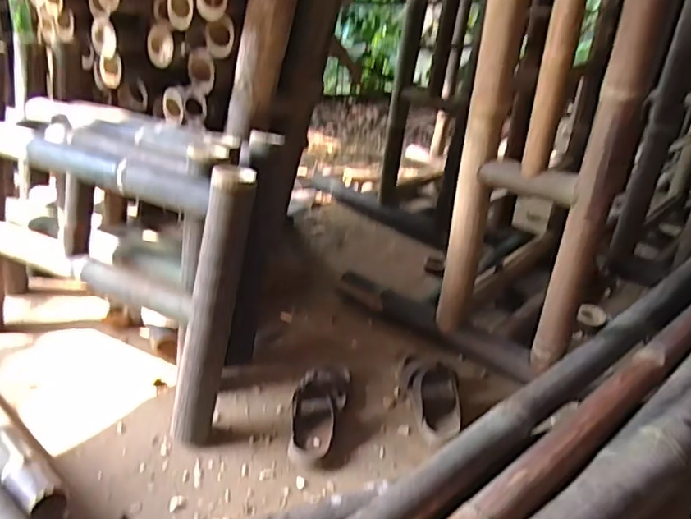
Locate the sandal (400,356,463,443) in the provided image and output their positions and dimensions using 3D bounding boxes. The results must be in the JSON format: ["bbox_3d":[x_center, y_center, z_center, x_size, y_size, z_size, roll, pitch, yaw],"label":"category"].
[{"bbox_3d":[0.181,0.262,1.186,0.093,0.066,0.234,0,27,-13],"label":"sandal"}]

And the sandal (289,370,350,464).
[{"bbox_3d":[-0.056,0.294,1.125,0.097,0.047,0.227,9,27,4],"label":"sandal"}]

